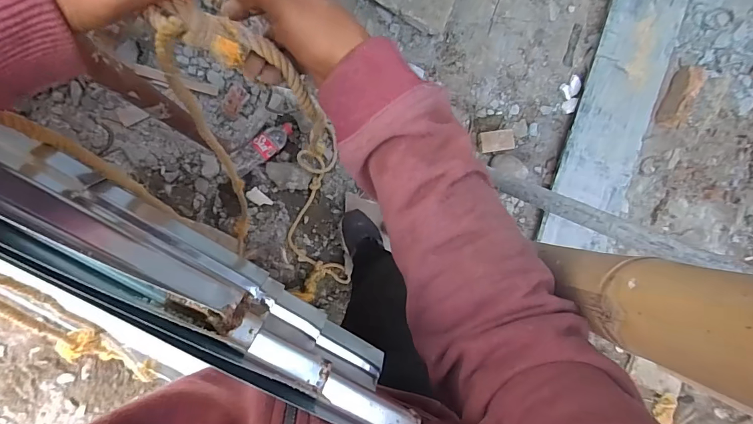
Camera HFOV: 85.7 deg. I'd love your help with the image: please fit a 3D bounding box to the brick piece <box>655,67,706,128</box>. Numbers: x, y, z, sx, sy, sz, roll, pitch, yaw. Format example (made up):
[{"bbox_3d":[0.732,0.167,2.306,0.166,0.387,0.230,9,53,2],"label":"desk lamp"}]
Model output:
[{"bbox_3d":[0.882,-0.337,1.165,0.074,0.094,0.183,16,89,-7],"label":"brick piece"}]

